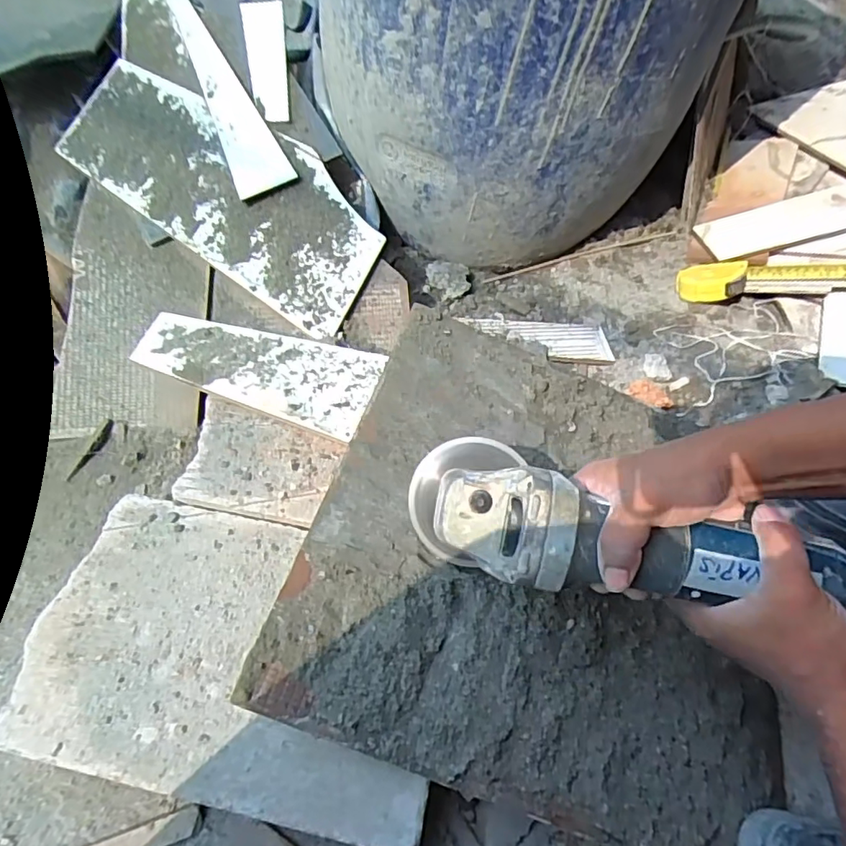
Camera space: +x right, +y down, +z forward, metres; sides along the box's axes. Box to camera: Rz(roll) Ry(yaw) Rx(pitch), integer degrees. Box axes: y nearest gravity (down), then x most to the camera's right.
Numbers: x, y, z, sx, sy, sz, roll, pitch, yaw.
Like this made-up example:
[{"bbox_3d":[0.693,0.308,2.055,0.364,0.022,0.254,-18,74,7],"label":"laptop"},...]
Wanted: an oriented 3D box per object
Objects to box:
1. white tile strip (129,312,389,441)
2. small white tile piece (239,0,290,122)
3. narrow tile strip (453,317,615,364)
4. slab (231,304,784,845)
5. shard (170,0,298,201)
[{"bbox_3d":[-0.169,-0.057,0.552,0.239,0.017,0.103,15,54,8],"label":"white tile strip"},{"bbox_3d":[-0.218,-0.501,0.757,0.053,0.141,0.014,0,43,-7],"label":"small white tile piece"},{"bbox_3d":[0.144,-0.108,0.685,0.186,0.011,0.070,0,53,-3],"label":"narrow tile strip"},{"bbox_3d":[0.118,0.077,0.471,0.374,0.022,0.430,22,54,-2],"label":"slab"},{"bbox_3d":[-0.273,-0.447,0.686,0.066,0.014,0.395,-28,76,-1],"label":"shard"}]

